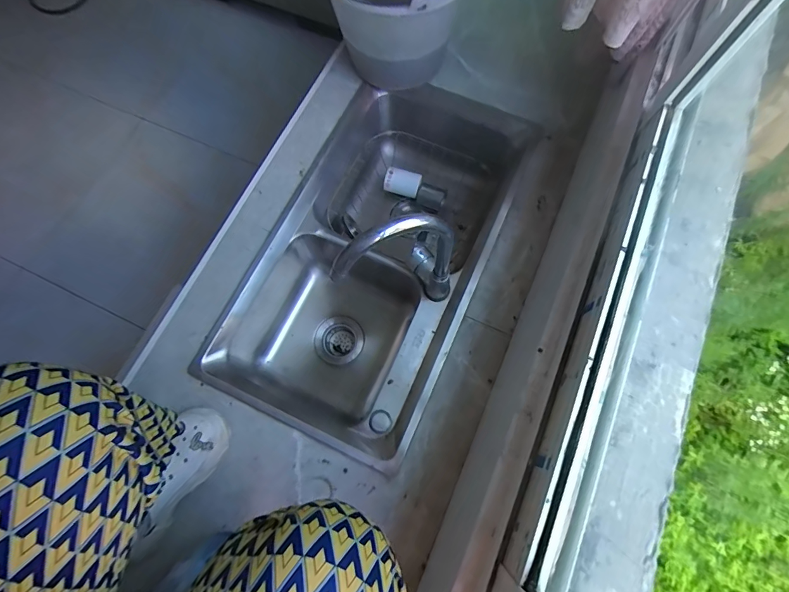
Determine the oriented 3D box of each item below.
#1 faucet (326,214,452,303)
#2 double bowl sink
[{"bbox_3d":[0.014,-0.035,0.609,0.171,0.261,0.089,-43,75,-11],"label":"faucet"},{"bbox_3d":[-0.019,-0.088,0.858,0.400,0.250,0.760,23,75,7],"label":"double bowl sink"}]

